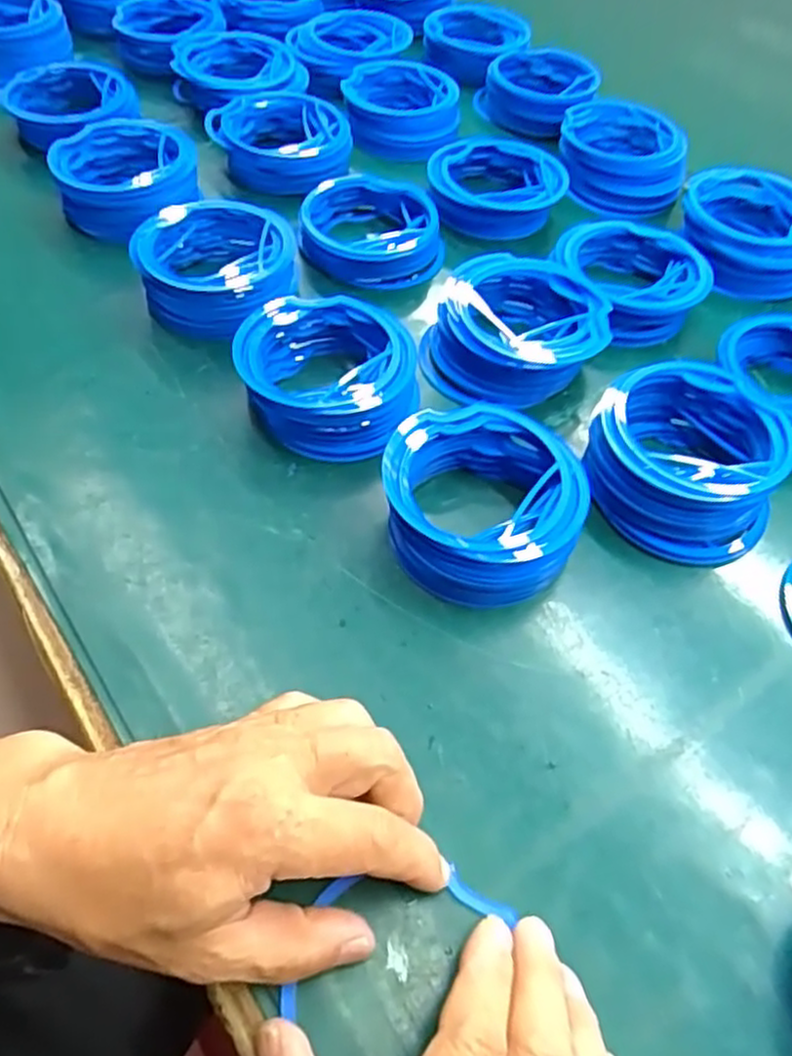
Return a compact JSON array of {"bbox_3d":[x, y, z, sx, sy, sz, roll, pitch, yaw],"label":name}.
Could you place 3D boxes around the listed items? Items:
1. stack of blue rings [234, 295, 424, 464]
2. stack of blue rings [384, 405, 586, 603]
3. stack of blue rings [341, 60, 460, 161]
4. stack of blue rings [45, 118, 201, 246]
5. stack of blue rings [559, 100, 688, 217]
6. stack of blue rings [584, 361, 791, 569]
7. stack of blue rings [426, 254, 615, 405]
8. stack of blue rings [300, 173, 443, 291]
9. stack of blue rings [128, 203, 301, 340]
[{"bbox_3d":[-0.039,-0.091,0.422,0.097,0.034,0.097,0,55,-4],"label":"stack of blue rings"},{"bbox_3d":[0.044,-0.014,0.376,0.102,0.036,0.105,0,55,-3],"label":"stack of blue rings"},{"bbox_3d":[0.003,-0.354,0.617,0.100,0.034,0.095,19,56,10],"label":"stack of blue rings"},{"bbox_3d":[-0.195,-0.252,0.532,0.098,0.041,0.096,-13,56,-12],"label":"stack of blue rings"},{"bbox_3d":[0.181,-0.296,0.587,0.096,0.047,0.088,5,56,2],"label":"stack of blue rings"},{"bbox_3d":[0.156,-0.039,0.396,0.103,0.044,0.106,25,57,14],"label":"stack of blue rings"},{"bbox_3d":[0.075,-0.123,0.459,0.107,0.043,0.103,13,55,6],"label":"stack of blue rings"},{"bbox_3d":[-0.021,-0.210,0.519,0.098,0.037,0.091,-15,57,-13],"label":"stack of blue rings"},{"bbox_3d":[-0.117,-0.171,0.476,0.104,0.036,0.101,8,54,2],"label":"stack of blue rings"}]

